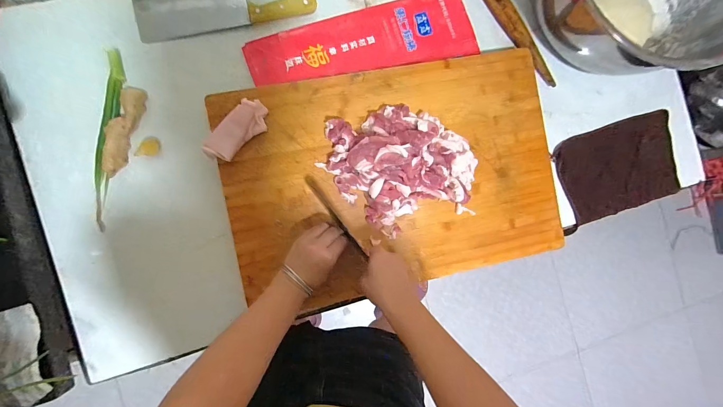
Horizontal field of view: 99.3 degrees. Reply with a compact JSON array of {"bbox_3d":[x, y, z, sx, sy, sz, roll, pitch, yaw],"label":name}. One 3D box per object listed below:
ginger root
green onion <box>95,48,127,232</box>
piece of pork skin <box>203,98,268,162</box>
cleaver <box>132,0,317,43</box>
[{"bbox_3d":[-0.373,-0.114,0.479,0.031,0.023,0.139,16,88,-8],"label":"ginger root"},{"bbox_3d":[-0.398,-0.102,0.478,0.025,0.015,0.281,6,90,-8],"label":"green onion"},{"bbox_3d":[-0.192,-0.112,0.478,0.111,0.021,0.048,-45,96,-5],"label":"piece of pork skin"},{"bbox_3d":[-0.225,-0.333,0.506,0.282,0.014,0.082,-14,93,-8],"label":"cleaver"}]

